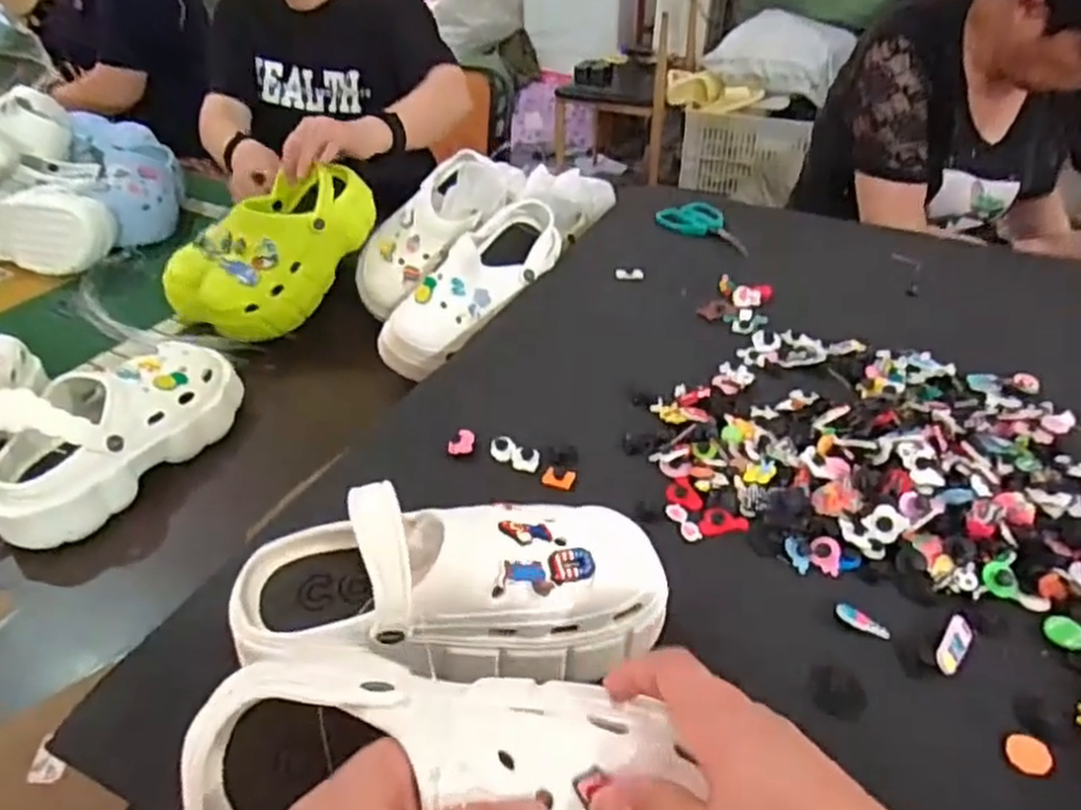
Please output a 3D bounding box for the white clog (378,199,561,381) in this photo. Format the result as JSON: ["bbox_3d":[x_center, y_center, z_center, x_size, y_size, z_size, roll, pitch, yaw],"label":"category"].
[{"bbox_3d":[-0.078,-0.146,0.894,0.080,0.082,0.267,29,66,34],"label":"white clog"}]

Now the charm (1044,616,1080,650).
[{"bbox_3d":[0.341,0.147,0.498,0.023,0.006,0.024,0,37,0],"label":"charm"}]

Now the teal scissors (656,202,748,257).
[{"bbox_3d":[0.205,-0.230,1.000,0.081,0.013,0.151,-8,37,-10],"label":"teal scissors"}]

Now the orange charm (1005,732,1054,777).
[{"bbox_3d":[0.277,0.197,0.435,0.022,0.004,0.022,0,37,0],"label":"orange charm"}]

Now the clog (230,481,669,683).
[{"bbox_3d":[-0.051,0.090,0.439,0.242,0.110,0.093,-6,37,-7],"label":"clog"}]

